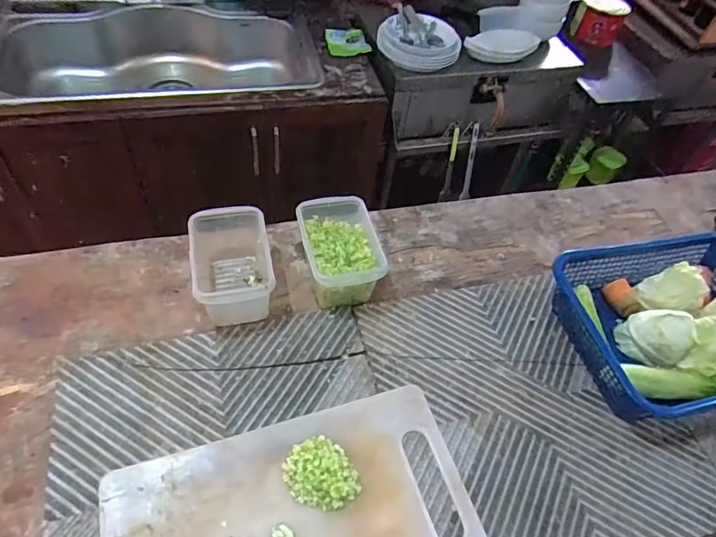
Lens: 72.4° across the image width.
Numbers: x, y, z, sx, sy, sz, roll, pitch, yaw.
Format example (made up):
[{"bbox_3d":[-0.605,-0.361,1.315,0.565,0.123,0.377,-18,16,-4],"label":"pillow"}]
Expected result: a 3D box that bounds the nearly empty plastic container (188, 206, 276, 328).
[{"bbox_3d":[-0.178,0.006,0.702,0.103,0.115,0.155,-8,52,-12],"label":"nearly empty plastic container"}]

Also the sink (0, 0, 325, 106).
[{"bbox_3d":[-0.549,-0.542,1.386,0.827,0.219,0.488,-7,53,-12],"label":"sink"}]

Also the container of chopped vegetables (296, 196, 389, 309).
[{"bbox_3d":[-0.029,-0.019,0.735,0.104,0.099,0.155,-11,53,-15],"label":"container of chopped vegetables"}]

